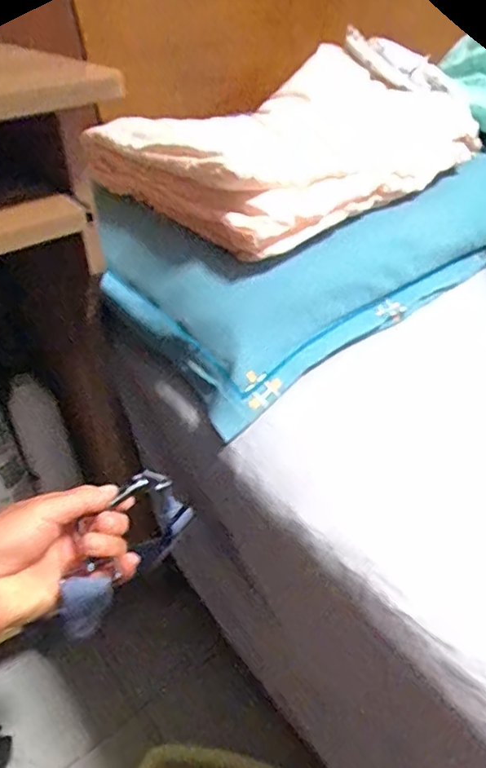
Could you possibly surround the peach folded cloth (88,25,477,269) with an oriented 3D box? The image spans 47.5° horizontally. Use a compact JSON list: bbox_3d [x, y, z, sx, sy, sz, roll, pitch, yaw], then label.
[{"bbox_3d":[0.076,-0.313,0.674,0.285,0.102,0.507,28,47,32],"label":"peach folded cloth"}]

